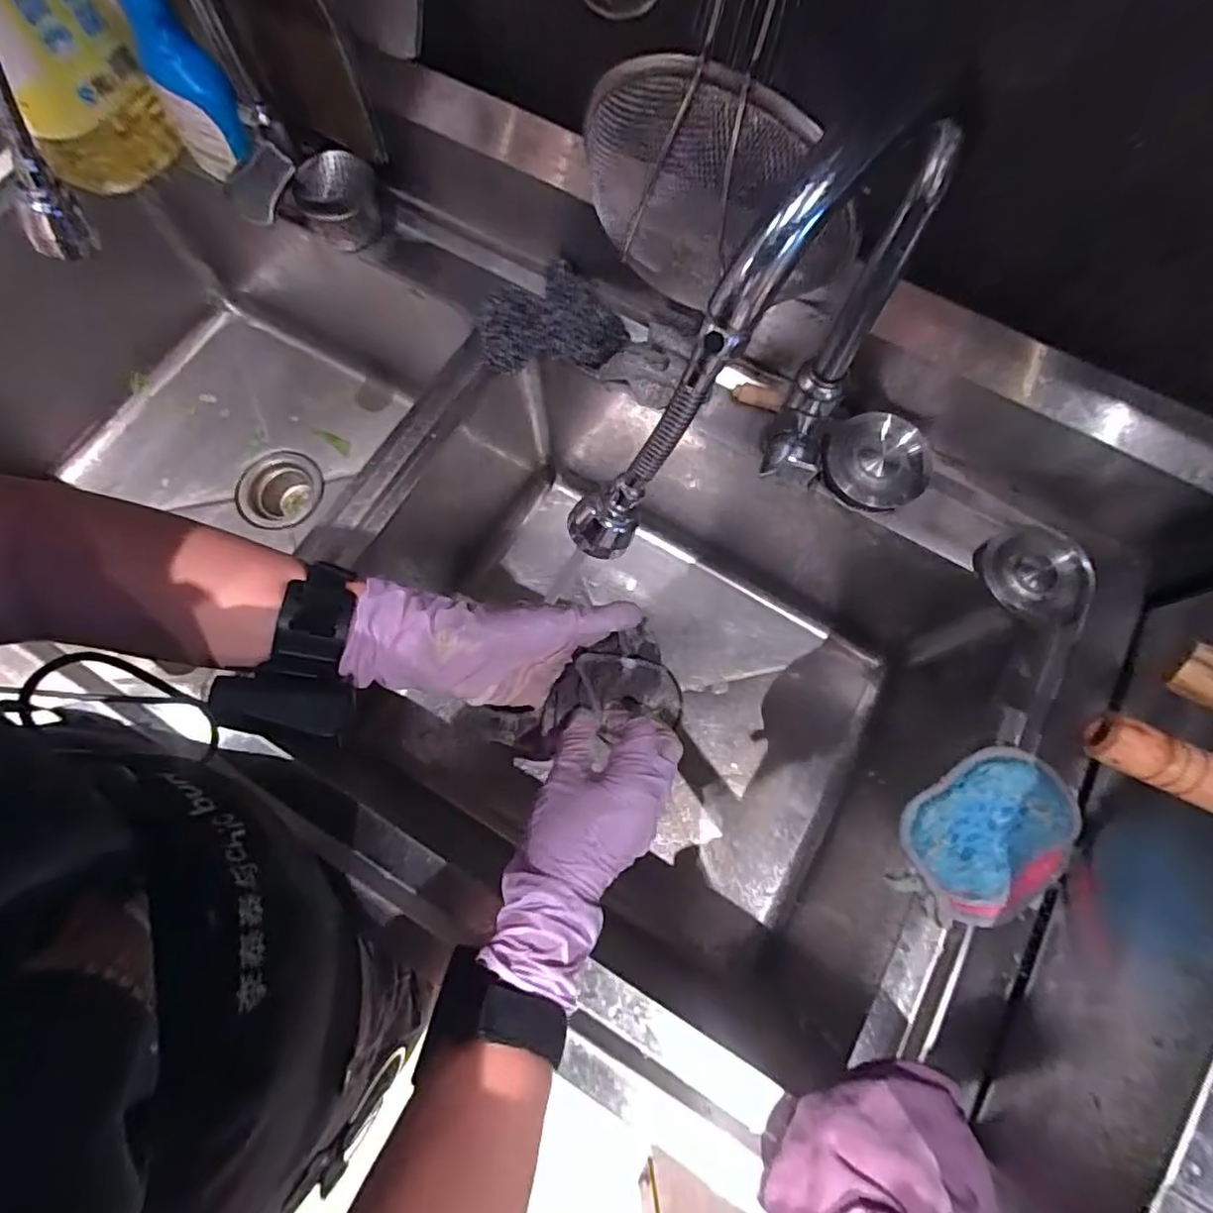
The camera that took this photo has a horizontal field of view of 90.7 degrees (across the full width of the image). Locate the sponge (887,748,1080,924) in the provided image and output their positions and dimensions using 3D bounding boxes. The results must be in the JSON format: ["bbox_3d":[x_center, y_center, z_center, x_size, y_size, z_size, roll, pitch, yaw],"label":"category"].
[{"bbox_3d":[0.273,0.166,0.427,0.133,0.021,0.089,-38,77,-11],"label":"sponge"}]

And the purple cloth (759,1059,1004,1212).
[{"bbox_3d":[0.164,0.355,0.346,0.129,0.053,0.123,-16,73,-5],"label":"purple cloth"}]

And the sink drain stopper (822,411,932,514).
[{"bbox_3d":[0.228,-0.124,0.509,0.079,0.020,0.082,-4,82,31],"label":"sink drain stopper"}]

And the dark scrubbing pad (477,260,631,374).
[{"bbox_3d":[-0.049,-0.270,0.551,0.128,0.030,0.100,-2,73,-1],"label":"dark scrubbing pad"}]

